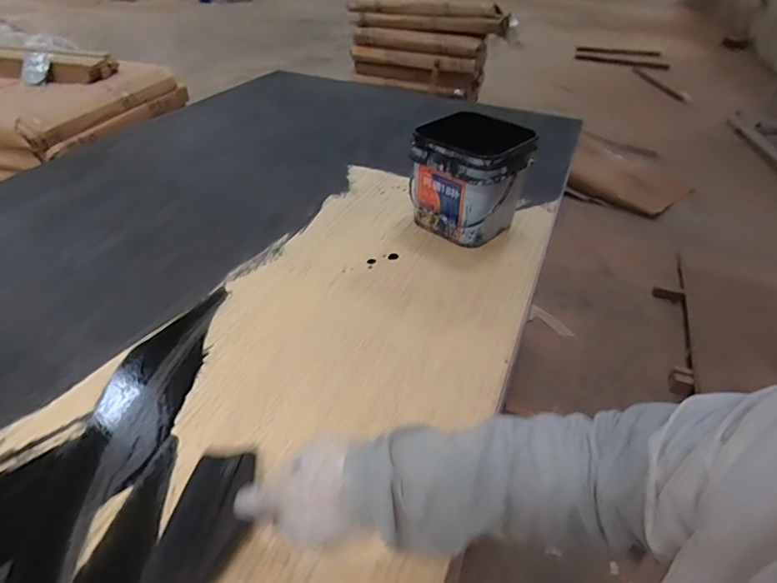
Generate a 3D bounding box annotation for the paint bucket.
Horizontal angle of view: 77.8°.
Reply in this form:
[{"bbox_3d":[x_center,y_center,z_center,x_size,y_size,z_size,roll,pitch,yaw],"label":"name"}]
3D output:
[{"bbox_3d":[0.177,-0.237,1.026,0.203,0.205,0.228,28,45,27],"label":"paint bucket"}]

